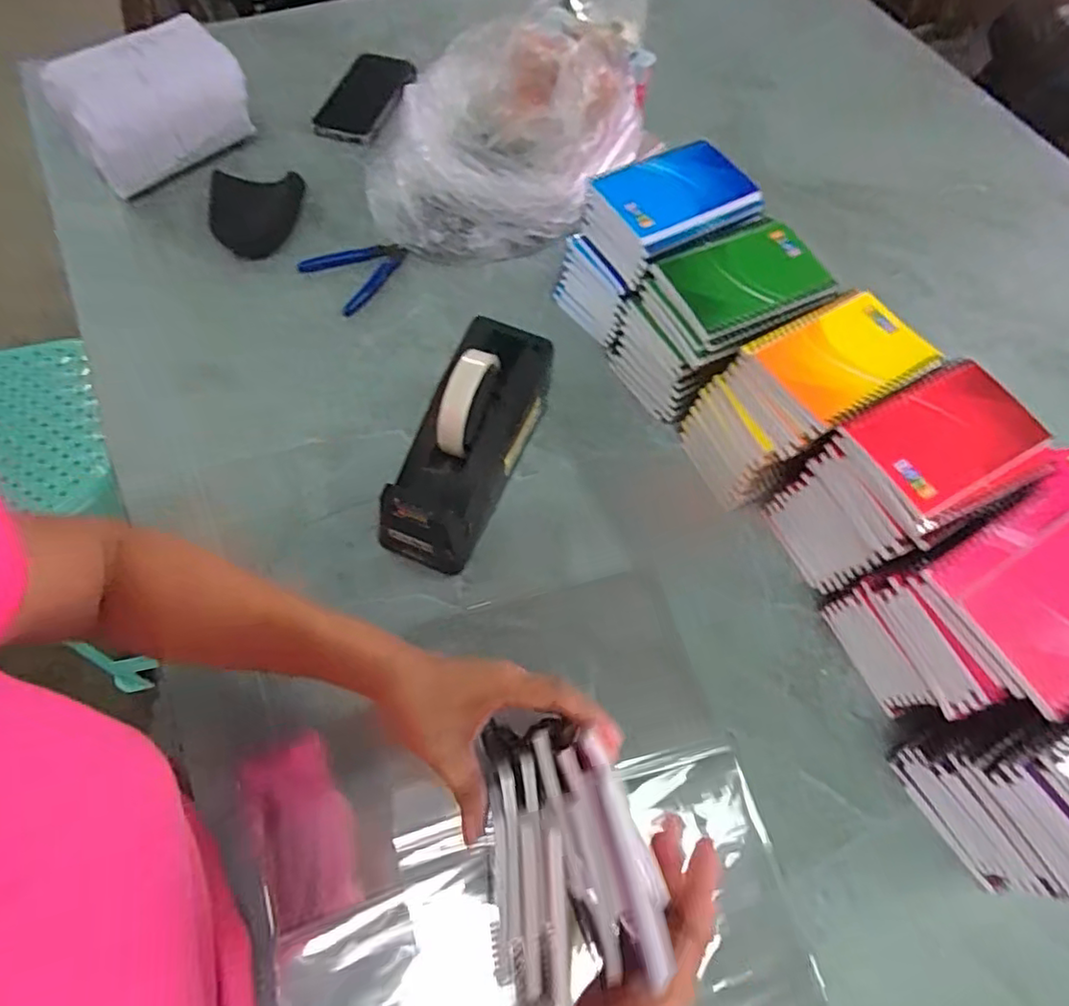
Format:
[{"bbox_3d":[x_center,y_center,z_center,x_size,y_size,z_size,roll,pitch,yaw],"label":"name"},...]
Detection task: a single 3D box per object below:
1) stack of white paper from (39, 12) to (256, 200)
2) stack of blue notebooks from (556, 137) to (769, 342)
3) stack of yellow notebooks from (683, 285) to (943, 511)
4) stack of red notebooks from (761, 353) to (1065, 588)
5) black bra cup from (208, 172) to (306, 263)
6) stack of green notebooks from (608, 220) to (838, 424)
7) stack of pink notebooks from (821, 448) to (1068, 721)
[{"bbox_3d":[-0.425,-0.442,0.705,0.186,0.110,0.125,-38,70,-20],"label":"stack of white paper"},{"bbox_3d":[0.113,-0.239,0.597,0.137,0.154,0.112,-27,67,-15],"label":"stack of blue notebooks"},{"bbox_3d":[0.222,-0.083,0.531,0.141,0.141,0.104,-30,67,-17],"label":"stack of yellow notebooks"},{"bbox_3d":[0.282,-0.008,0.489,0.143,0.150,0.100,-26,69,-14],"label":"stack of red notebooks"},{"bbox_3d":[-0.318,-0.323,0.697,0.110,0.031,0.110,4,62,0],"label":"black bra cup"},{"bbox_3d":[0.162,-0.157,0.566,0.136,0.145,0.116,-27,67,-15],"label":"stack of green notebooks"},{"bbox_3d":[0.318,0.085,0.446,0.141,0.143,0.116,-20,65,-12],"label":"stack of pink notebooks"}]

